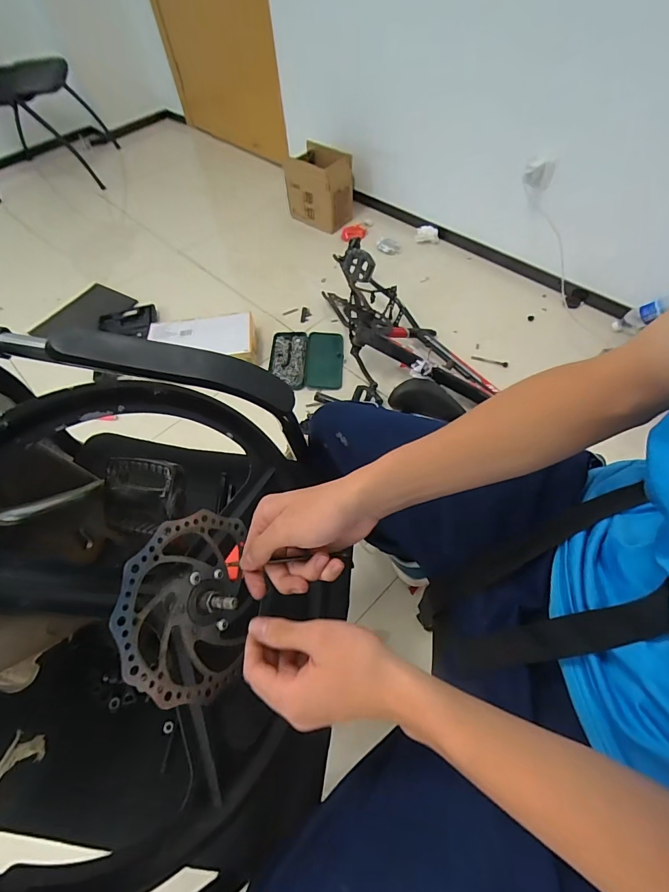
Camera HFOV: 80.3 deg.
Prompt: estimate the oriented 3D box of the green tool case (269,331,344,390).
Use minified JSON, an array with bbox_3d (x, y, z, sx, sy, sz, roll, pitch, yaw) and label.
[{"bbox_3d":[-0.098,-0.293,1.344,0.248,0.030,0.256,0,59,3],"label":"green tool case"}]

